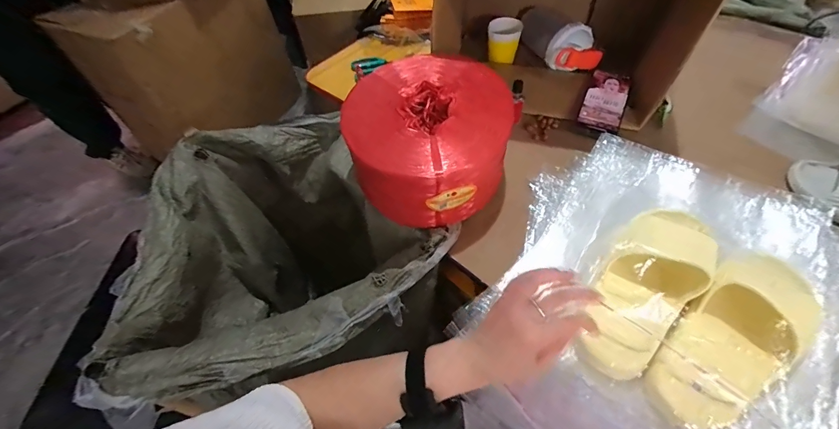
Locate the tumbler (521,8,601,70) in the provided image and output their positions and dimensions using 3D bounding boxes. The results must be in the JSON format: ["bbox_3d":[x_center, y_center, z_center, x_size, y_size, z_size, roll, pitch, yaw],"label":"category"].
[{"bbox_3d":[0.297,-0.375,0.763,0.095,0.090,0.200,-12,41,-4],"label":"tumbler"}]

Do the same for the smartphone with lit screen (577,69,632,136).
[{"bbox_3d":[0.358,-0.220,0.686,0.072,0.006,0.144,21,70,16],"label":"smartphone with lit screen"}]

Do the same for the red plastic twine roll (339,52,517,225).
[{"bbox_3d":[0.014,-0.130,0.588,0.259,0.124,0.242,33,62,25],"label":"red plastic twine roll"}]

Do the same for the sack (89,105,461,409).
[{"bbox_3d":[-0.243,0.118,0.718,0.490,0.417,0.479,-26,56,-14],"label":"sack"}]

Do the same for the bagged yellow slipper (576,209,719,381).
[{"bbox_3d":[0.280,0.073,0.425,0.094,0.063,0.256,33,63,25],"label":"bagged yellow slipper"}]

